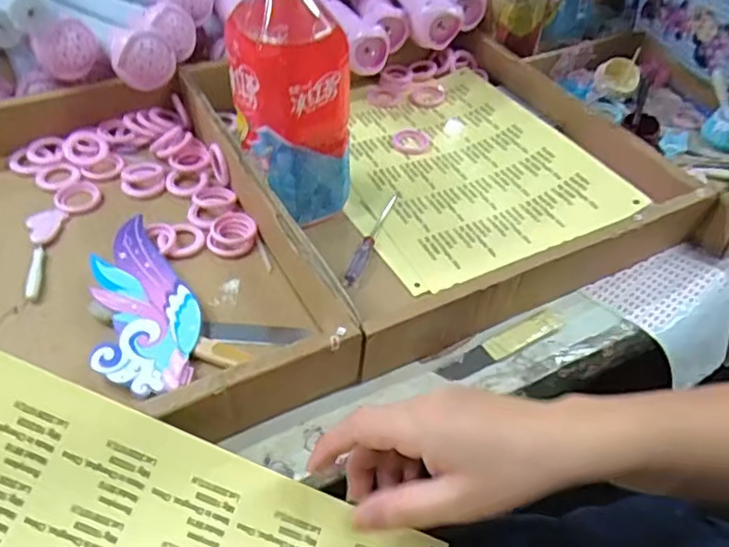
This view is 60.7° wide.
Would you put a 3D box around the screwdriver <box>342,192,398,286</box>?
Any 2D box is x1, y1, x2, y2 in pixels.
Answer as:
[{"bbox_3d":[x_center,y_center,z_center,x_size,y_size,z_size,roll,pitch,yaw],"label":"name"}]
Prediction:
[{"bbox_3d":[0.007,-0.032,0.524,0.013,0.008,0.112,17,48,11],"label":"screwdriver"}]

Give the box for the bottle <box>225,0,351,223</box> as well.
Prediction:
[{"bbox_3d":[-0.059,-0.147,0.487,0.087,0.214,0.102,-4,48,-9],"label":"bottle"}]

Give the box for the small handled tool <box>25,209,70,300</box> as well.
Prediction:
[{"bbox_3d":[-0.259,-0.017,0.489,0.029,0.006,0.097,-1,47,-6],"label":"small handled tool"}]

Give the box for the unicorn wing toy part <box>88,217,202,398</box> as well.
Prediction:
[{"bbox_3d":[-0.158,0.019,0.452,0.069,0.015,0.158,-9,48,-13],"label":"unicorn wing toy part"}]

